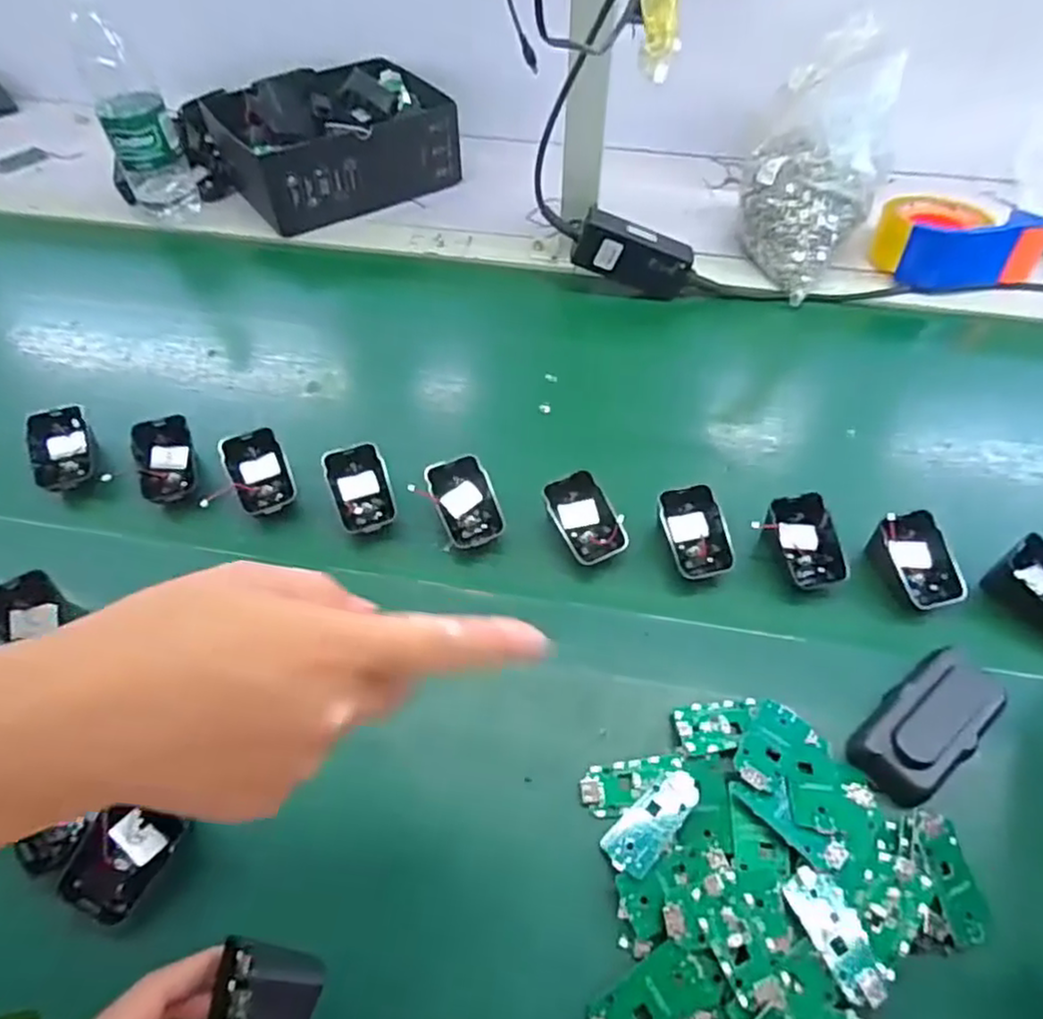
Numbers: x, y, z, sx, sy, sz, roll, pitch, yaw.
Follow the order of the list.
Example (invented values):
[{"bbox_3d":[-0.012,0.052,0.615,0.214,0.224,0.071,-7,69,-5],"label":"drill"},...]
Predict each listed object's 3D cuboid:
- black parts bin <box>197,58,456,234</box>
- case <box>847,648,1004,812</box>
[{"bbox_3d":[-0.212,-0.440,0.801,0.259,0.097,0.179,-29,58,-20],"label":"black parts bin"},{"bbox_3d":[0.254,0.133,0.420,0.106,0.027,0.050,-30,59,-21],"label":"case"}]

